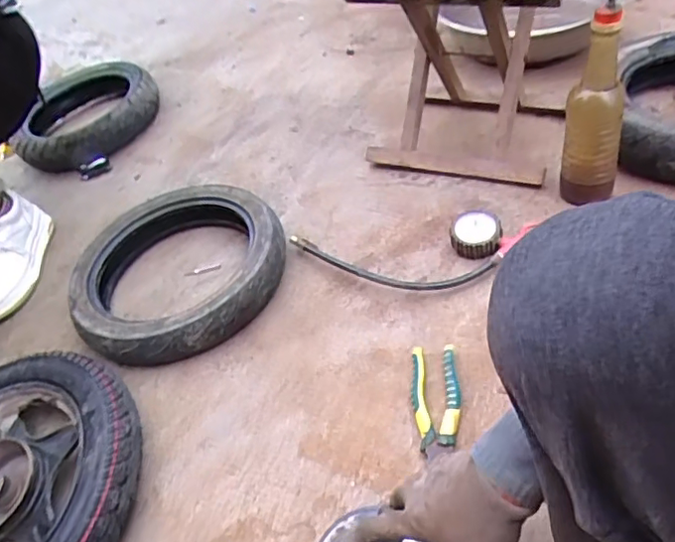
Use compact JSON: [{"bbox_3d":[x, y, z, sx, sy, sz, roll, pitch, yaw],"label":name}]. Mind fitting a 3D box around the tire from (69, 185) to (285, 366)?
[{"bbox_3d":[-0.250,-0.014,0.939,0.332,0.092,0.330,-17,42,-6],"label":"tire"}]

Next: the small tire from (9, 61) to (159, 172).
[{"bbox_3d":[-0.579,-0.364,1.382,0.334,0.087,0.343,-5,49,16],"label":"small tire"}]

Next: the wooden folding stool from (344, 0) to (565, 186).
[{"bbox_3d":[0.218,-0.362,0.997,0.299,0.349,0.295,14,47,26],"label":"wooden folding stool"}]

